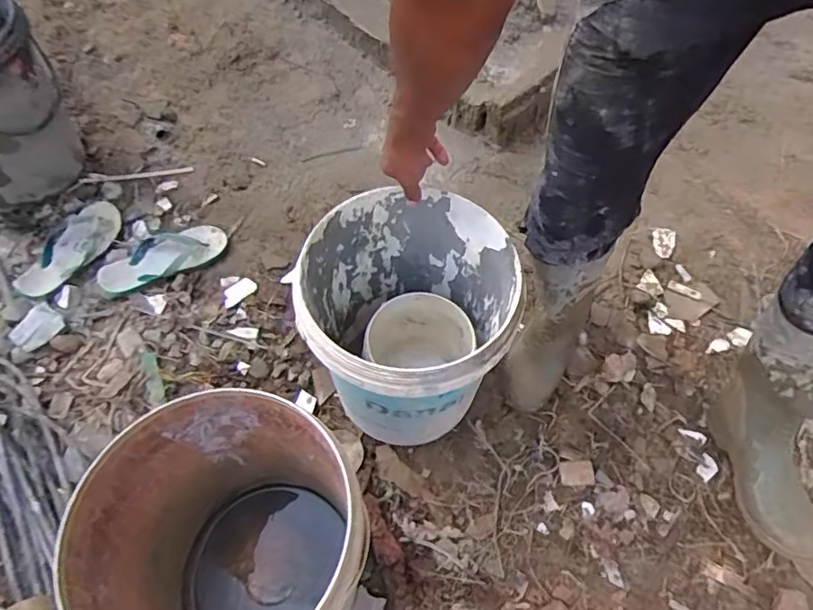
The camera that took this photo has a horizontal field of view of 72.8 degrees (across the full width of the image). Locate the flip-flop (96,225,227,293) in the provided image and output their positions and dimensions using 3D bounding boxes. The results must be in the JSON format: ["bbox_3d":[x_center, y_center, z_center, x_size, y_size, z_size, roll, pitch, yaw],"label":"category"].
[{"bbox_3d":[-0.519,-0.105,1.174,0.255,0.043,0.108,-30,64,-12],"label":"flip-flop"}]

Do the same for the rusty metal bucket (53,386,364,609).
[{"bbox_3d":[-0.204,0.320,0.735,0.302,0.380,0.296,-1,61,3],"label":"rusty metal bucket"}]

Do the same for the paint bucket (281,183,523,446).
[{"bbox_3d":[0.010,0.041,0.880,0.288,0.342,0.299,-1,61,3],"label":"paint bucket"}]

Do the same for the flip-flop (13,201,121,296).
[{"bbox_3d":[-0.707,-0.121,1.171,0.114,0.027,0.247,16,63,10],"label":"flip-flop"}]

